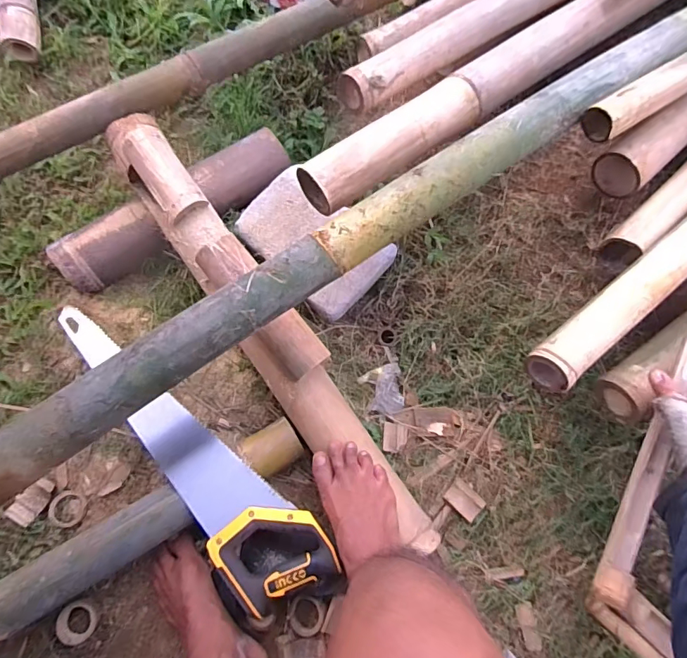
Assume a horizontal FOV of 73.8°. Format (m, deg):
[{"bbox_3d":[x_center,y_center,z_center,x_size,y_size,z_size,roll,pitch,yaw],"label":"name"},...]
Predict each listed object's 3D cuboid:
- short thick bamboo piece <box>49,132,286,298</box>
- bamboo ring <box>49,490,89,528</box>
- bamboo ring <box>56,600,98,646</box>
[{"bbox_3d":[-0.296,-0.213,0.828,0.441,0.078,0.102,-37,76,-15],"label":"short thick bamboo piece"},{"bbox_3d":[-0.429,0.280,0.713,0.053,0.012,0.053,1,70,-3],"label":"bamboo ring"},{"bbox_3d":[-0.389,0.427,0.668,0.053,0.011,0.055,11,67,-18],"label":"bamboo ring"}]

